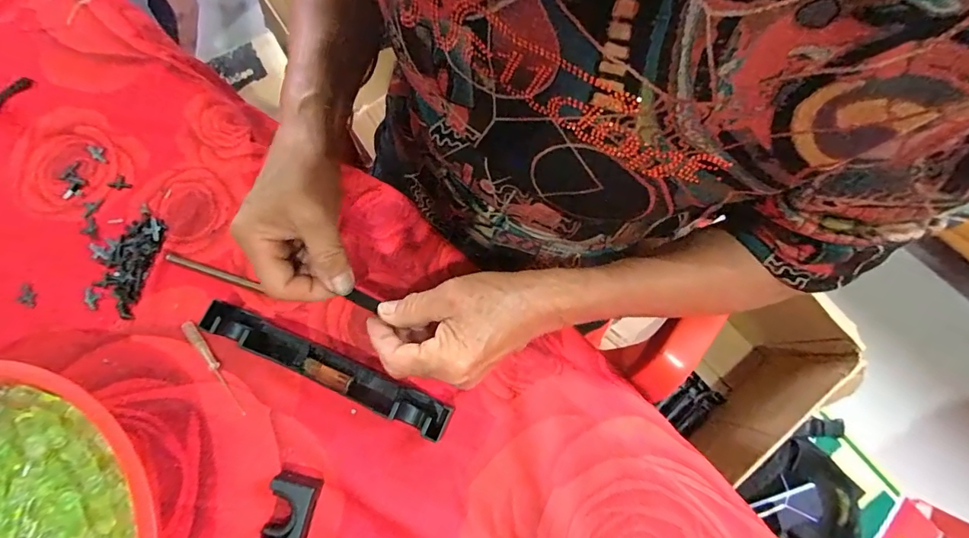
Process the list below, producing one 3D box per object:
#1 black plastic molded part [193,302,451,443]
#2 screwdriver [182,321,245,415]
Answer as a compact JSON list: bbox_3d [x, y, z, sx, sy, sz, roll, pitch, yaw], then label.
[{"bbox_3d":[-0.116,0.073,0.322,0.191,0.026,0.025,23,75,5],"label":"black plastic molded part"},{"bbox_3d":[-0.207,0.075,0.335,0.009,0.006,0.087,-35,78,-11],"label":"screwdriver"}]

